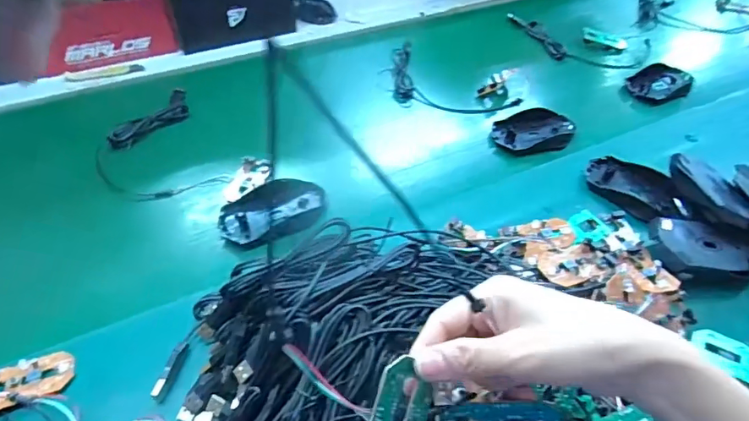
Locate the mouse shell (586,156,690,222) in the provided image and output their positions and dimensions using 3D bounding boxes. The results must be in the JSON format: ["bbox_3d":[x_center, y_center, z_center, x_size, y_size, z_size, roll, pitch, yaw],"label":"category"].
[{"bbox_3d":[0.293,-0.025,0.541,0.055,0.026,0.110,-31,57,-28],"label":"mouse shell"}]

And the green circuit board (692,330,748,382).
[{"bbox_3d":[0.309,0.126,0.407,0.071,0.007,0.035,24,55,32],"label":"green circuit board"}]

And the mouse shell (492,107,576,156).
[{"bbox_3d":[0.207,-0.103,0.624,0.105,0.027,0.057,-6,48,-9],"label":"mouse shell"}]

